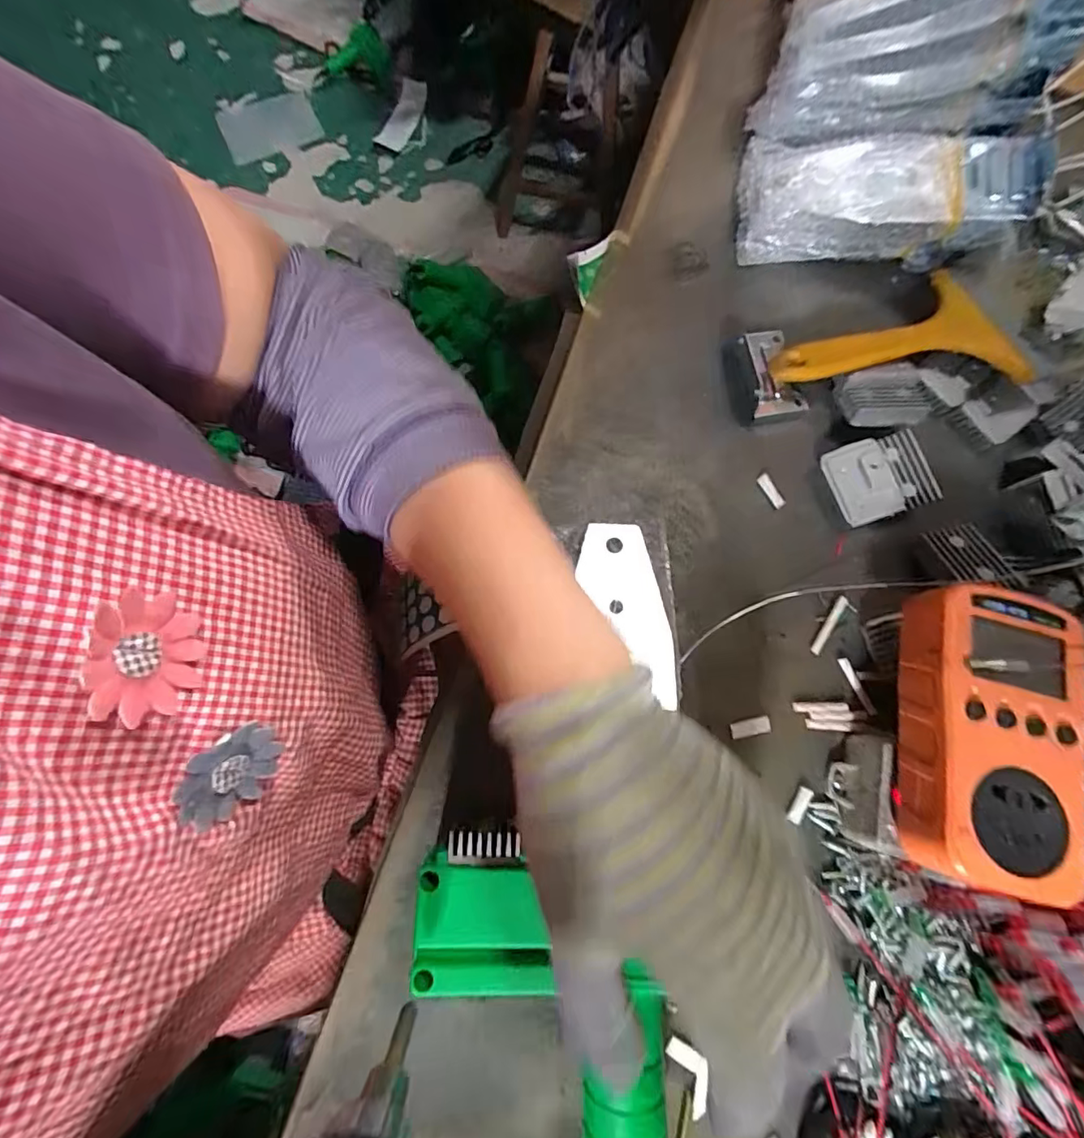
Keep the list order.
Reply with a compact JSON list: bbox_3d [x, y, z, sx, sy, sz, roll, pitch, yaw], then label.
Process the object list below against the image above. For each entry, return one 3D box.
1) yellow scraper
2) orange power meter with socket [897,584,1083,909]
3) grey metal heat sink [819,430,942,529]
[{"bbox_3d":[0.207,-0.143,0.321,0.183,0.024,0.082,-6,77,-5],"label":"yellow scraper"},{"bbox_3d":[0.203,0.073,0.232,0.068,0.026,0.126,10,76,-1],"label":"orange power meter with socket"},{"bbox_3d":[0.200,-0.054,0.307,0.057,0.017,0.046,-16,78,-7],"label":"grey metal heat sink"}]

